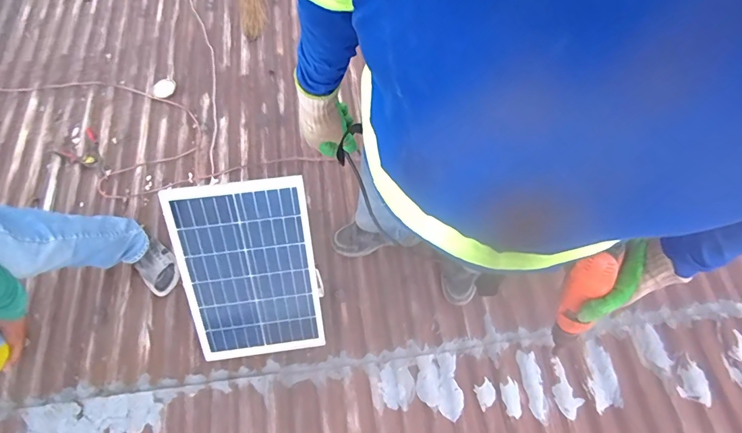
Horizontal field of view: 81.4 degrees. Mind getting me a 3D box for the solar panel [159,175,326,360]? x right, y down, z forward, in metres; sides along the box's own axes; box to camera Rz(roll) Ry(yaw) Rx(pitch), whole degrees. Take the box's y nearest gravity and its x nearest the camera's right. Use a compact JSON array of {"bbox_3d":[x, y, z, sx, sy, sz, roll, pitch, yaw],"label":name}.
[{"bbox_3d":[-0.336,0.162,1.200,0.356,0.024,0.530,-6,115,-5],"label":"solar panel"}]

